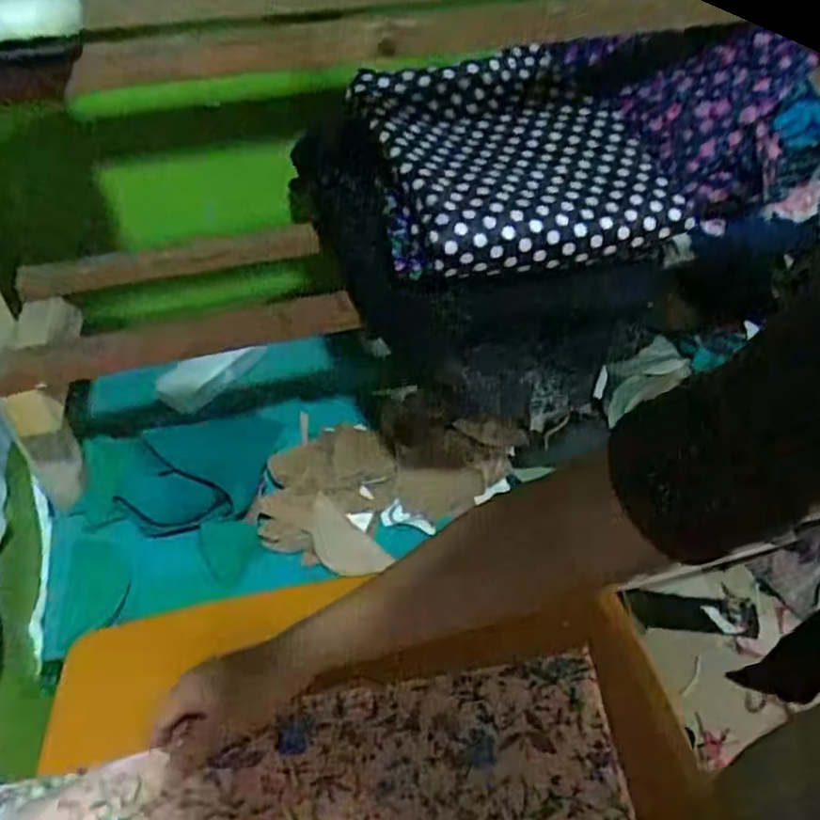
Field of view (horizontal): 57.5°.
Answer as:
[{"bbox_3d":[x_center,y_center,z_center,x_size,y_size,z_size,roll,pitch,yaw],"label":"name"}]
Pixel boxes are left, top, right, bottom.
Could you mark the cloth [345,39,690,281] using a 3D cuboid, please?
[{"bbox_3d":[0.095,-0.223,0.655,0.231,0.078,0.228,-14,46,-8],"label":"cloth"}]

